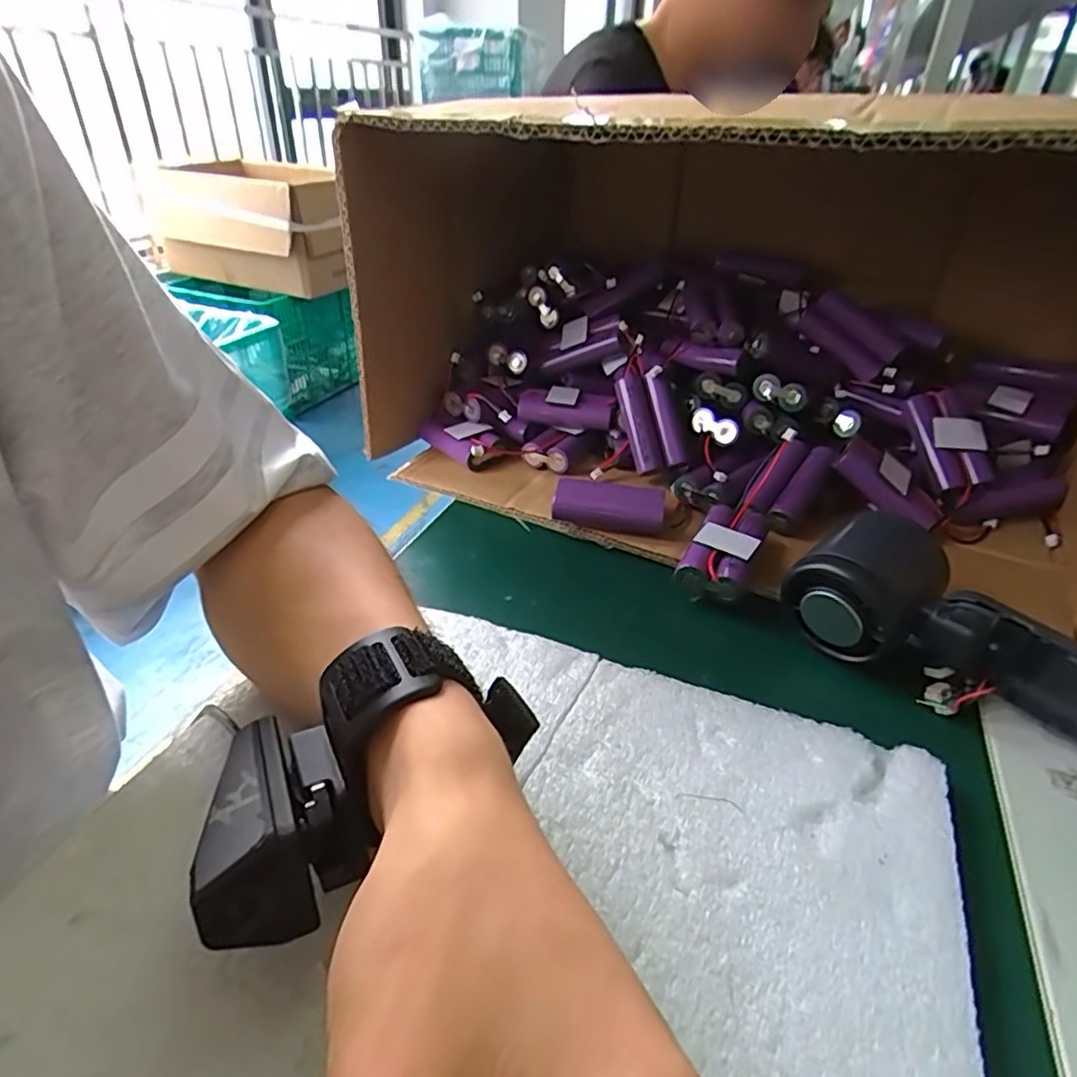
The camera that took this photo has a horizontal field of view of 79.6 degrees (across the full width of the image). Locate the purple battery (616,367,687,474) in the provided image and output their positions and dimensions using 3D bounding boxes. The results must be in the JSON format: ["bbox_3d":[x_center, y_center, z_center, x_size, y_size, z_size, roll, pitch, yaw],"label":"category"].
[{"bbox_3d":[0.076,-0.079,0.431,0.034,0.021,0.071,-13,81,-22],"label":"purple battery"}]

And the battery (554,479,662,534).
[{"bbox_3d":[0.043,-0.019,0.394,0.065,0.019,0.029,9,35,10],"label":"battery"}]

